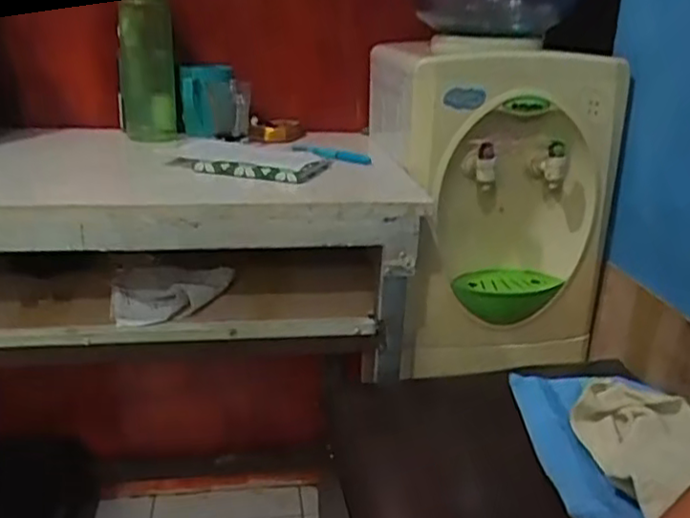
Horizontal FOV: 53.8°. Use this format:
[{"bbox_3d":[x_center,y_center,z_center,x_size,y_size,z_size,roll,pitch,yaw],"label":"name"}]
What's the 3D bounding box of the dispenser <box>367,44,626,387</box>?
[{"bbox_3d":[0.236,-0.108,1.117,0.317,0.476,0.352,-1,21,-10],"label":"dispenser"}]

